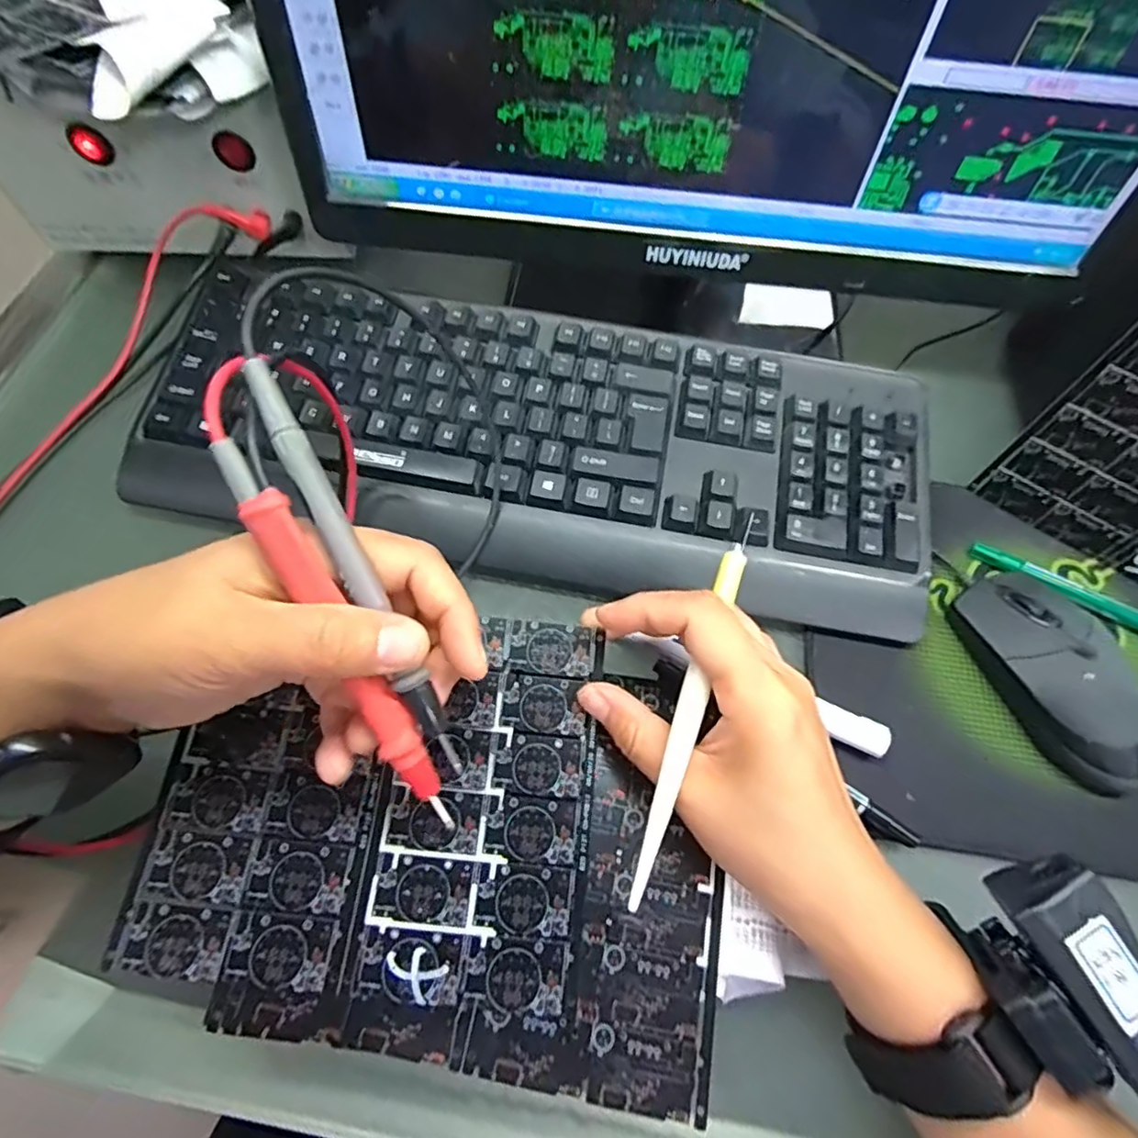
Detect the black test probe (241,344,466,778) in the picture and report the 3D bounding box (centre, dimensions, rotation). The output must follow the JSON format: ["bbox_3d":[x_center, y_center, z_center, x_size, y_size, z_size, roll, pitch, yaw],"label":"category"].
[{"bbox_3d":[-0.068,0.001,0.193,0.010,0.008,0.141,-26,96,-14],"label":"black test probe"}]

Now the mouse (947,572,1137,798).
[{"bbox_3d":[0.242,0.053,0.300,0.053,0.033,0.110,-14,66,-9],"label":"mouse"}]

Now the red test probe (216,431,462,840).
[{"bbox_3d":[-0.071,0.024,0.193,0.014,0.009,0.139,-29,102,-15],"label":"red test probe"}]

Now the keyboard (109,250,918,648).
[{"bbox_3d":[-0.015,-0.073,0.343,0.423,0.039,0.157,10,64,2],"label":"keyboard"}]

